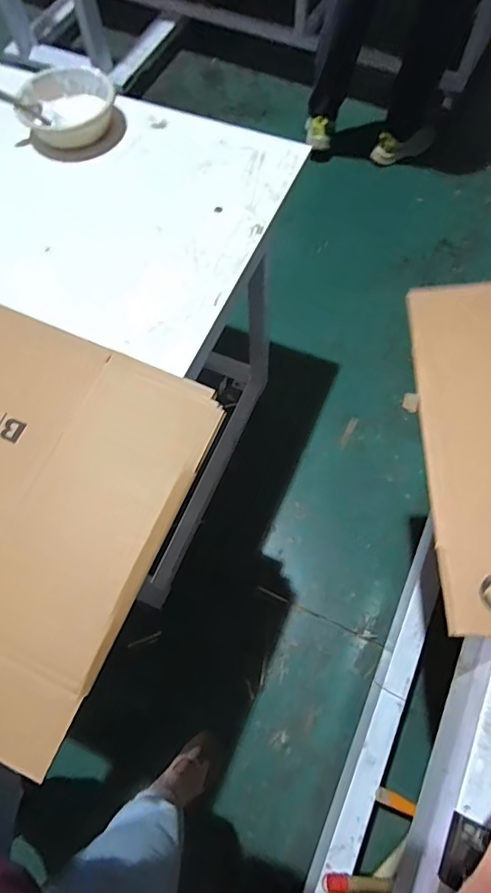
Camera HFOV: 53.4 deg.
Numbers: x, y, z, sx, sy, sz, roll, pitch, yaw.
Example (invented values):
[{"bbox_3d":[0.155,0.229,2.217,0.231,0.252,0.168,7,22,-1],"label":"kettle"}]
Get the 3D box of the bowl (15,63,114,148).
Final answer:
[{"bbox_3d":[-0.368,-0.710,1.008,0.182,0.059,0.182,-1,67,2],"label":"bowl"}]

